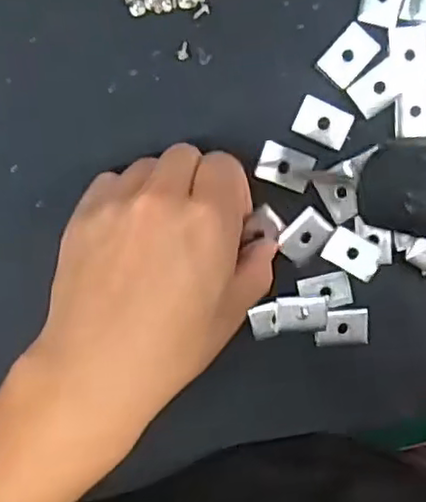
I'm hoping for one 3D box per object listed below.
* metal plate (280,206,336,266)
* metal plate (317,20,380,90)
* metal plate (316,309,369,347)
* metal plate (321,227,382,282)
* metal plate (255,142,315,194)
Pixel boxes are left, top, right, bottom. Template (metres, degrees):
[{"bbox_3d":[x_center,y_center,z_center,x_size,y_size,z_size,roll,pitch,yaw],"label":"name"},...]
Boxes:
[{"bbox_3d":[0.048,-0.007,0.343,0.019,0.004,0.028,41,94,-11],"label":"metal plate"},{"bbox_3d":[0.069,-0.099,0.330,0.020,0.004,0.030,42,94,-11],"label":"metal plate"},{"bbox_3d":[0.071,0.042,0.358,0.028,0.004,0.020,-6,101,-4],"label":"metal plate"},{"bbox_3d":[0.075,0.002,0.347,0.030,0.004,0.020,28,102,-5],"label":"metal plate"},{"bbox_3d":[0.038,-0.043,0.337,0.028,0.004,0.019,19,98,-8],"label":"metal plate"}]

